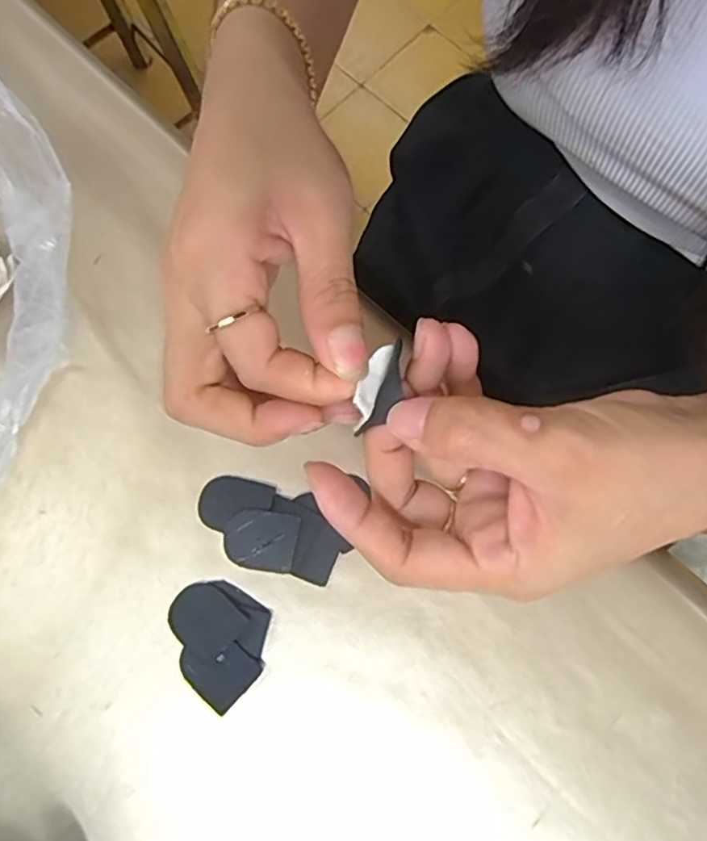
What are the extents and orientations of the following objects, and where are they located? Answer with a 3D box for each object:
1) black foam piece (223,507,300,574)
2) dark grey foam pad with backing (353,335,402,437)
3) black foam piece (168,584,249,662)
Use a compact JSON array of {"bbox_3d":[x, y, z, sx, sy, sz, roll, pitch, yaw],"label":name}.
[{"bbox_3d":[-0.044,0.056,0.288,0.033,0.005,0.028,10,76,3],"label":"black foam piece"},{"bbox_3d":[0.009,-0.012,0.203,0.014,0.010,0.033,19,73,5],"label":"dark grey foam pad with backing"},{"bbox_3d":[-0.068,0.091,0.280,0.033,0.004,0.027,35,71,19],"label":"black foam piece"}]

